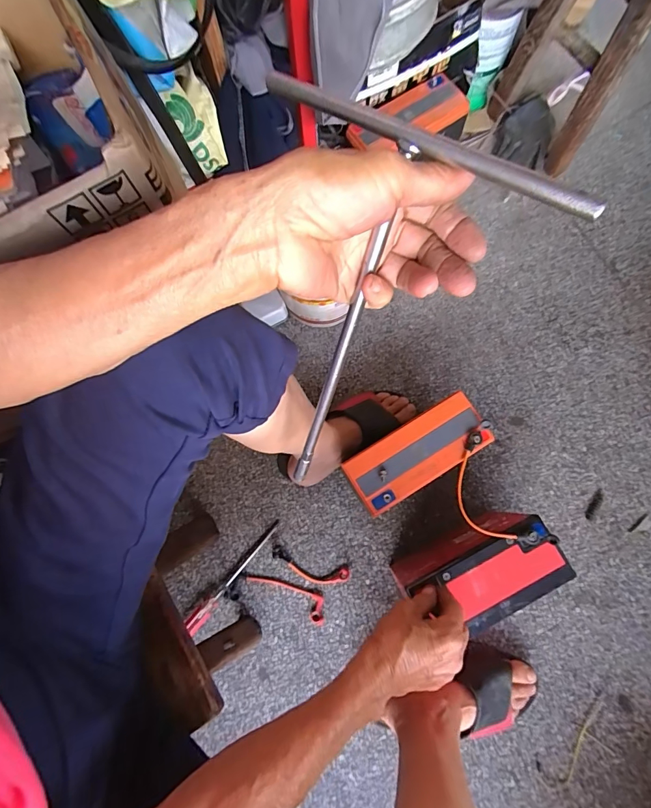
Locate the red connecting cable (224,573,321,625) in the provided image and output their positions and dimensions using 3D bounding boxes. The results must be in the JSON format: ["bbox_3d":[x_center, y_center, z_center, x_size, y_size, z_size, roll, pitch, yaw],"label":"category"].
[{"bbox_3d":[-0.073,0.289,0.596,0.150,0.008,0.043,14,77,4],"label":"red connecting cable"}]

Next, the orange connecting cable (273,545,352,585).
[{"bbox_3d":[-0.024,0.248,0.601,0.120,0.013,0.034,15,77,4],"label":"orange connecting cable"}]

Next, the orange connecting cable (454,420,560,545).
[{"bbox_3d":[0.190,0.104,0.466,0.077,0.026,0.149,-24,77,-3],"label":"orange connecting cable"}]

